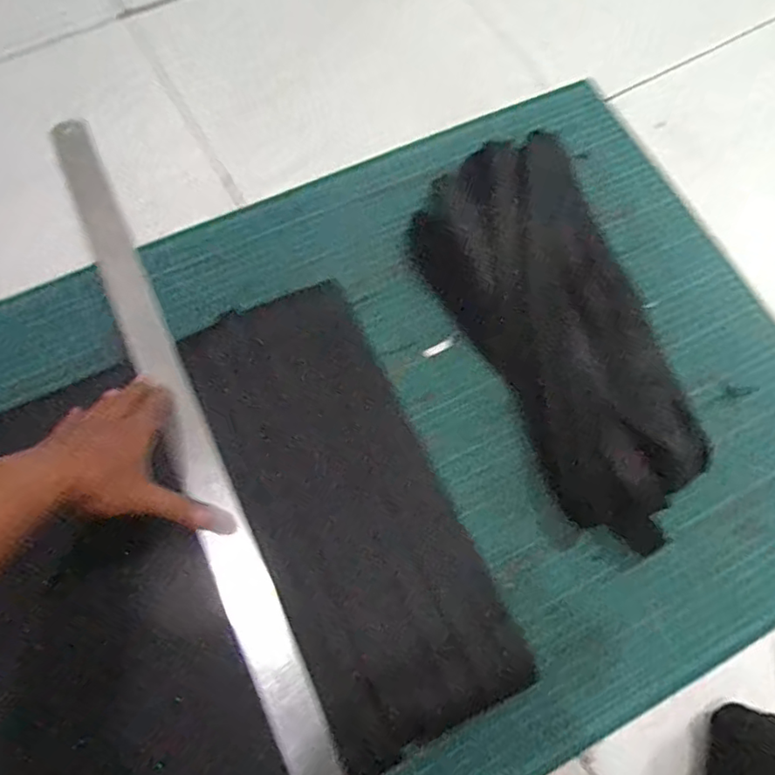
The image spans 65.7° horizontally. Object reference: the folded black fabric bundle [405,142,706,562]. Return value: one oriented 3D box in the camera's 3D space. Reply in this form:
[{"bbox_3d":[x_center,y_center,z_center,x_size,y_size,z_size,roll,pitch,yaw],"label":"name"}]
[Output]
[{"bbox_3d":[0.175,-0.060,0.600,0.193,0.033,0.412,-21,72,-8],"label":"folded black fabric bundle"}]

